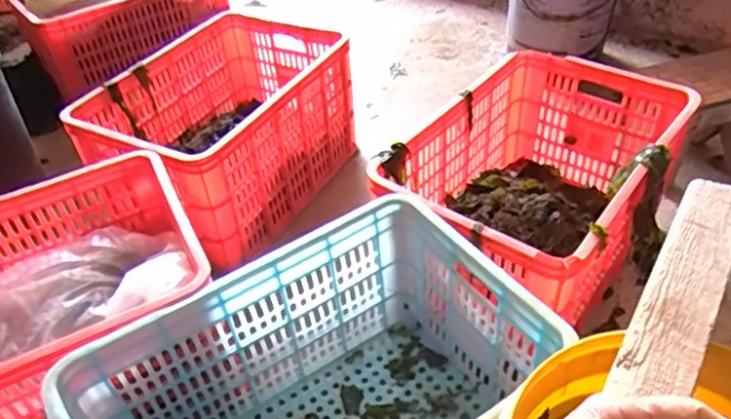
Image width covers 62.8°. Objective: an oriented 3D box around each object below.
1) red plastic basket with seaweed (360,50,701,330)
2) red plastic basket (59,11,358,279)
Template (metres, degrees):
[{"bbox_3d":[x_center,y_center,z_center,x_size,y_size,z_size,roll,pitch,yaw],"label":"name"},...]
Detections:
[{"bbox_3d":[0.308,-0.032,1.074,0.356,0.265,0.532,28,50,31],"label":"red plastic basket with seaweed"},{"bbox_3d":[-0.296,-0.170,1.331,0.385,0.304,0.542,21,47,25],"label":"red plastic basket"}]

